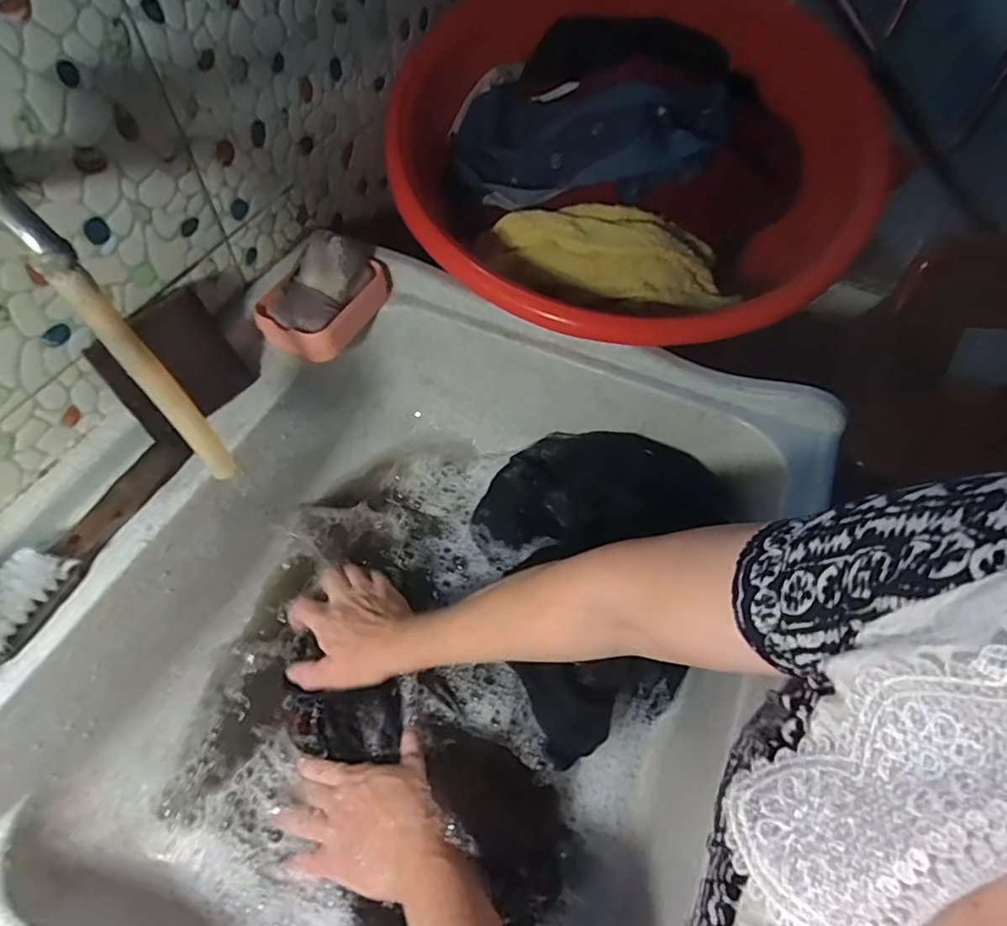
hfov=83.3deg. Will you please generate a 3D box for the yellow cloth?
[{"bbox_3d":[0.120,-0.224,0.613,0.256,0.061,0.094,9,57,5],"label":"yellow cloth"}]

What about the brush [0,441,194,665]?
[{"bbox_3d":[-0.315,0.054,0.424,0.039,0.028,0.188,20,58,12],"label":"brush"}]

